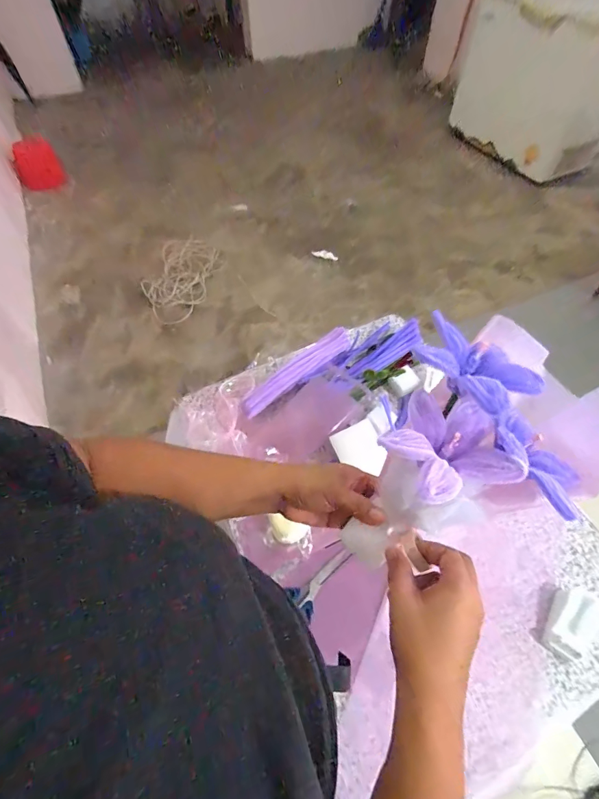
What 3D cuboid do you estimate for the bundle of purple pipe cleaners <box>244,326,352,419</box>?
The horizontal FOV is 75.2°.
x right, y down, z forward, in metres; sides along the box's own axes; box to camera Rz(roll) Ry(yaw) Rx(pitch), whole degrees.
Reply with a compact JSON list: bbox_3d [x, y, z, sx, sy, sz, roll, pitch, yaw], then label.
[{"bbox_3d":[-0.006,-0.066,0.863,0.297,0.028,0.048,-36,63,-21],"label":"bundle of purple pipe cleaners"}]

